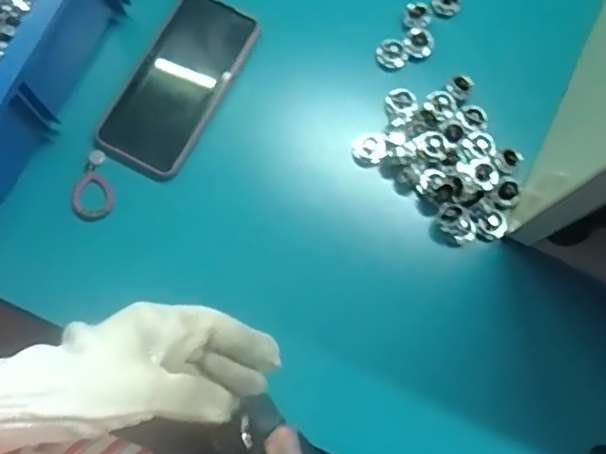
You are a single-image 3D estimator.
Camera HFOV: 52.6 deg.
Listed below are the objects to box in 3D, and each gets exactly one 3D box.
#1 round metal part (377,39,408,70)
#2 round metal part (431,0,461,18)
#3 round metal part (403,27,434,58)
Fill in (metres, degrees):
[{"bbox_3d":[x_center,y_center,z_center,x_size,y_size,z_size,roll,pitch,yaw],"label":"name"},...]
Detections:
[{"bbox_3d":[0.081,-0.157,0.560,0.025,0.009,0.027,0,78,0],"label":"round metal part"},{"bbox_3d":[0.133,-0.208,0.571,0.025,0.011,0.025,0,78,0],"label":"round metal part"},{"bbox_3d":[0.105,-0.169,0.558,0.026,0.007,0.027,0,78,0],"label":"round metal part"}]

